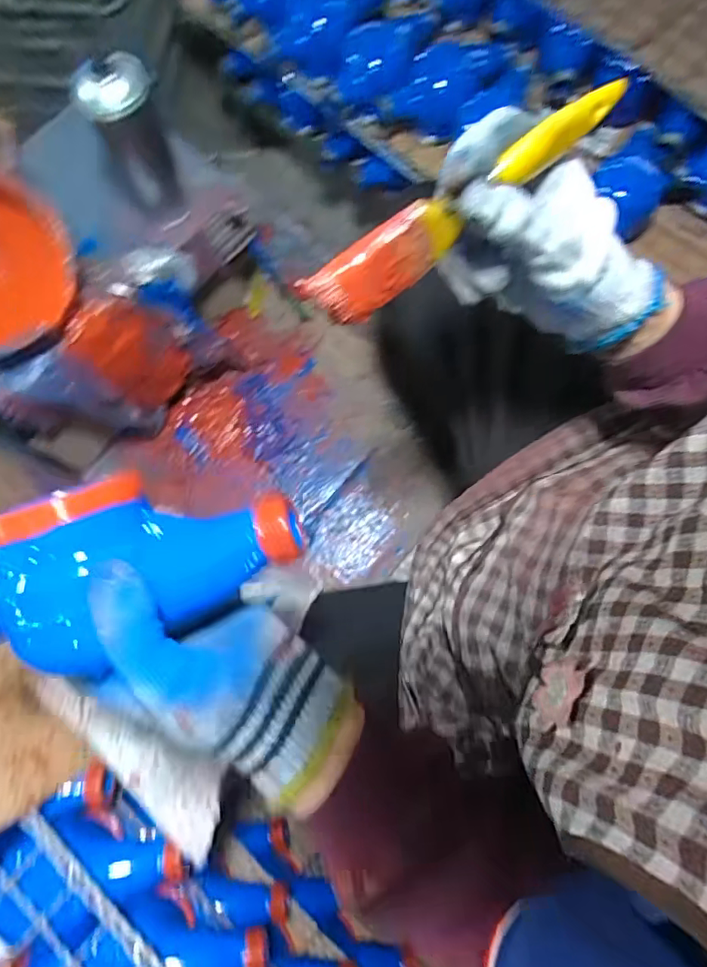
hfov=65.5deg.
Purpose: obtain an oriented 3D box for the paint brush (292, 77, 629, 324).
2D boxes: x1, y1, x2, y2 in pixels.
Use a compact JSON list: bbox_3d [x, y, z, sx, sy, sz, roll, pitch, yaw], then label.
[{"bbox_3d":[0.054,-0.134,0.272,0.176,0.035,0.010,-34,46,0],"label":"paint brush"}]

